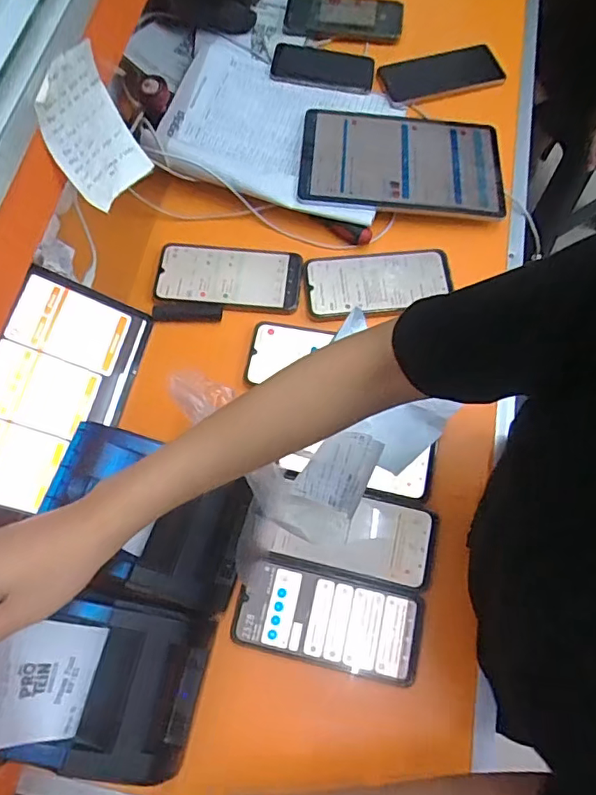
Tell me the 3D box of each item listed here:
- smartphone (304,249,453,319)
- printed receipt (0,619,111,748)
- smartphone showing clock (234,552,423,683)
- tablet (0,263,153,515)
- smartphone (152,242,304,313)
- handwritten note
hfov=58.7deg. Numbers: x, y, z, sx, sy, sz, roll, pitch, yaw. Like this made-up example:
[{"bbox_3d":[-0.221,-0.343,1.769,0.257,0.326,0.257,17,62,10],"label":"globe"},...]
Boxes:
[{"bbox_3d":[0.092,-0.135,0.616,0.166,0.011,0.085,-6,69,-1],"label":"smartphone"},{"bbox_3d":[-0.185,0.194,0.356,0.046,0.130,0.076,12,70,6],"label":"printed receipt"},{"bbox_3d":[0.030,0.202,0.488,0.164,0.007,0.082,12,70,6],"label":"smartphone showing clock"},{"bbox_3d":[-0.248,-0.005,0.544,0.133,0.013,0.236,23,68,-26],"label":"tablet"},{"bbox_3d":[-0.080,-0.144,0.618,0.166,0.010,0.079,7,70,4],"label":"smartphone"},{"bbox_3d":[-0.141,-0.184,0.369,0.016,0.090,0.073,8,56,19],"label":"handwritten note"}]

